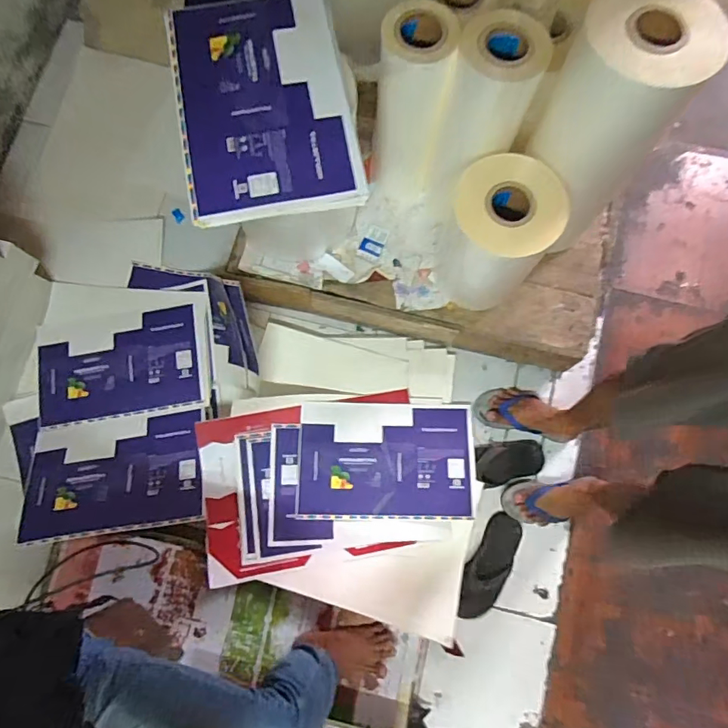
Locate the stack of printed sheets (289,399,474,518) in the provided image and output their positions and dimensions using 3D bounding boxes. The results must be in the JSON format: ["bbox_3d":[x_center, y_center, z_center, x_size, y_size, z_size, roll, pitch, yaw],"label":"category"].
[{"bbox_3d":[0.058,0.240,1.205,0.436,0.014,0.284,1,73,-3],"label":"stack of printed sheets"}]

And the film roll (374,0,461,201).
[{"bbox_3d":[0.101,-0.538,1.033,0.144,0.417,0.142,10,79,2],"label":"film roll"}]

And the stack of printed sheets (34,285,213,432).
[{"bbox_3d":[-0.649,-0.048,1.290,0.461,0.033,0.377,-5,79,-1],"label":"stack of printed sheets"}]

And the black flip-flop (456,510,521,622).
[{"bbox_3d":[0.307,0.493,1.157,0.101,0.028,0.256,29,80,5],"label":"black flip-flop"}]

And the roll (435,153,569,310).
[{"bbox_3d":[0.284,-0.269,1.041,0.209,0.318,0.195,0,79,0],"label":"roll"}]

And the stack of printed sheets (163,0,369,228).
[{"bbox_3d":[-0.181,-0.469,0.847,0.289,0.041,0.442,-11,79,-2],"label":"stack of printed sheets"}]

